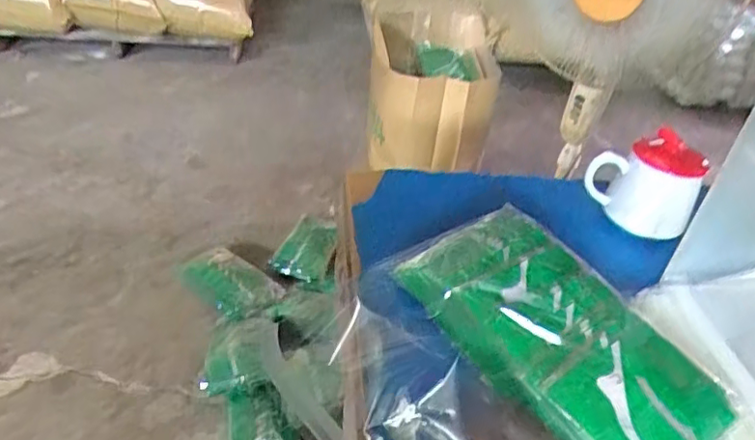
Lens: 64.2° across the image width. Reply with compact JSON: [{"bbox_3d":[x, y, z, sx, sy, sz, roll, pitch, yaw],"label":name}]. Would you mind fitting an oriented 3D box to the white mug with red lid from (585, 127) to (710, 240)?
[{"bbox_3d":[0.295,-0.045,0.666,0.108,0.099,0.072,22,38,20],"label":"white mug with red lid"}]

